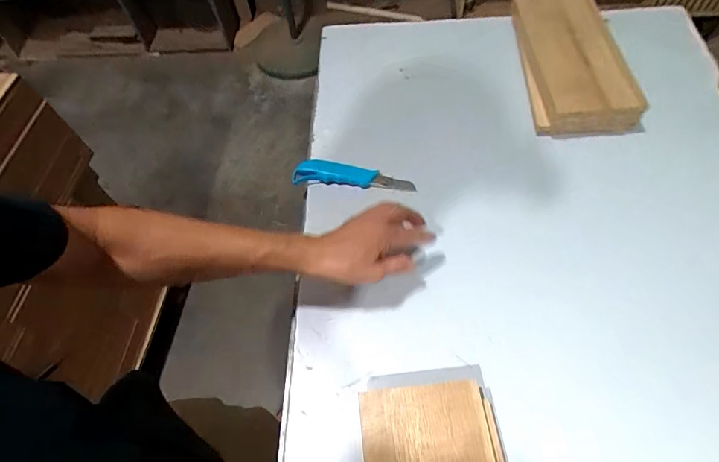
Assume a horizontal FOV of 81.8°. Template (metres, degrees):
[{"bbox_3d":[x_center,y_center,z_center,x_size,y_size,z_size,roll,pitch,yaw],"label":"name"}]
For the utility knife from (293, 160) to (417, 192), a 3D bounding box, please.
[{"bbox_3d":[-0.008,-0.086,0.637,0.181,0.024,0.038,2,61,6],"label":"utility knife"}]

